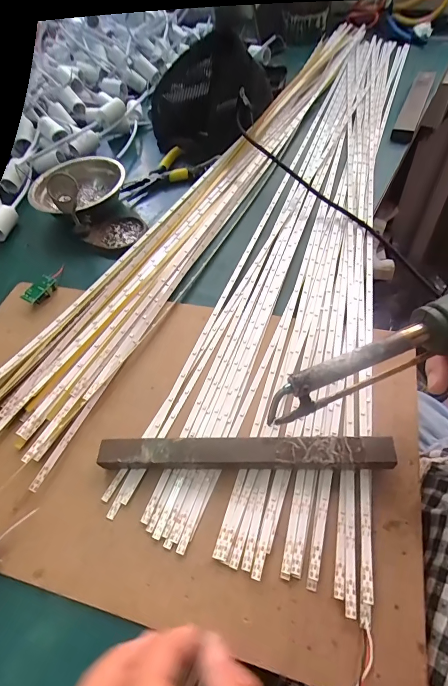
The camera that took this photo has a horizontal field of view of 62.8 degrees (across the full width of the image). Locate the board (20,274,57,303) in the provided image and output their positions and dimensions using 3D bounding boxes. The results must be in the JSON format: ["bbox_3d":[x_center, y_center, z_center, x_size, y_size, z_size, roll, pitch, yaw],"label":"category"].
[{"bbox_3d":[-0.208,-0.059,0.414,0.017,0.013,0.038,23,60,19],"label":"board"}]

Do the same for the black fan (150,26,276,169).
[{"bbox_3d":[-0.034,-0.348,0.520,0.174,0.108,0.119,17,58,16],"label":"black fan"}]

